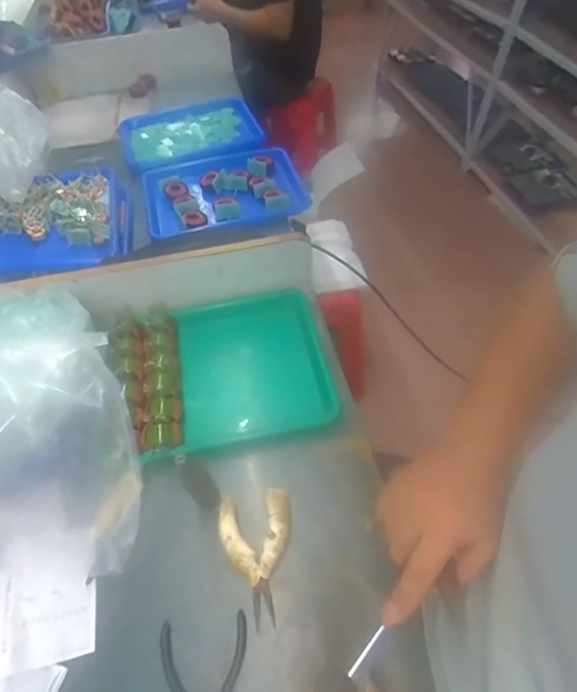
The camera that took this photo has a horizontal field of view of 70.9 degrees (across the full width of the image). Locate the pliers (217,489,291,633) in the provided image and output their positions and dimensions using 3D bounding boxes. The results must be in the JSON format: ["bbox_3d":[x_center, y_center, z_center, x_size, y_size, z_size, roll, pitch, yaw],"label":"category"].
[{"bbox_3d":[-0.035,0.238,0.467,0.083,0.027,0.130,-9,55,-2],"label":"pliers"}]

